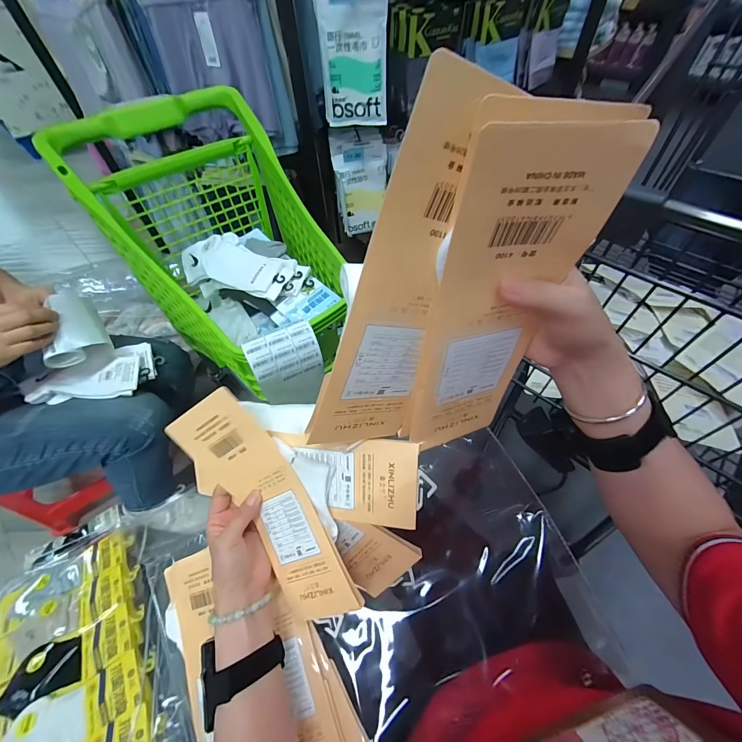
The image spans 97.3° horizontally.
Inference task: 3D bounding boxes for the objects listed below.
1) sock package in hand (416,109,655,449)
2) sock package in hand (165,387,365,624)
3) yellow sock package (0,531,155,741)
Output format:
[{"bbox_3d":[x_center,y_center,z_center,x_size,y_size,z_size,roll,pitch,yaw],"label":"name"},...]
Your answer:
[{"bbox_3d":[0.084,-0.024,0.233,0.091,0.250,0.014,-8,48,-8],"label":"sock package in hand"},{"bbox_3d":[-0.111,0.143,0.339,0.107,0.024,0.246,-33,91,16],"label":"sock package in hand"},{"bbox_3d":[-0.548,0.557,0.603,0.255,0.077,0.467,-29,50,-20],"label":"yellow sock package"}]

